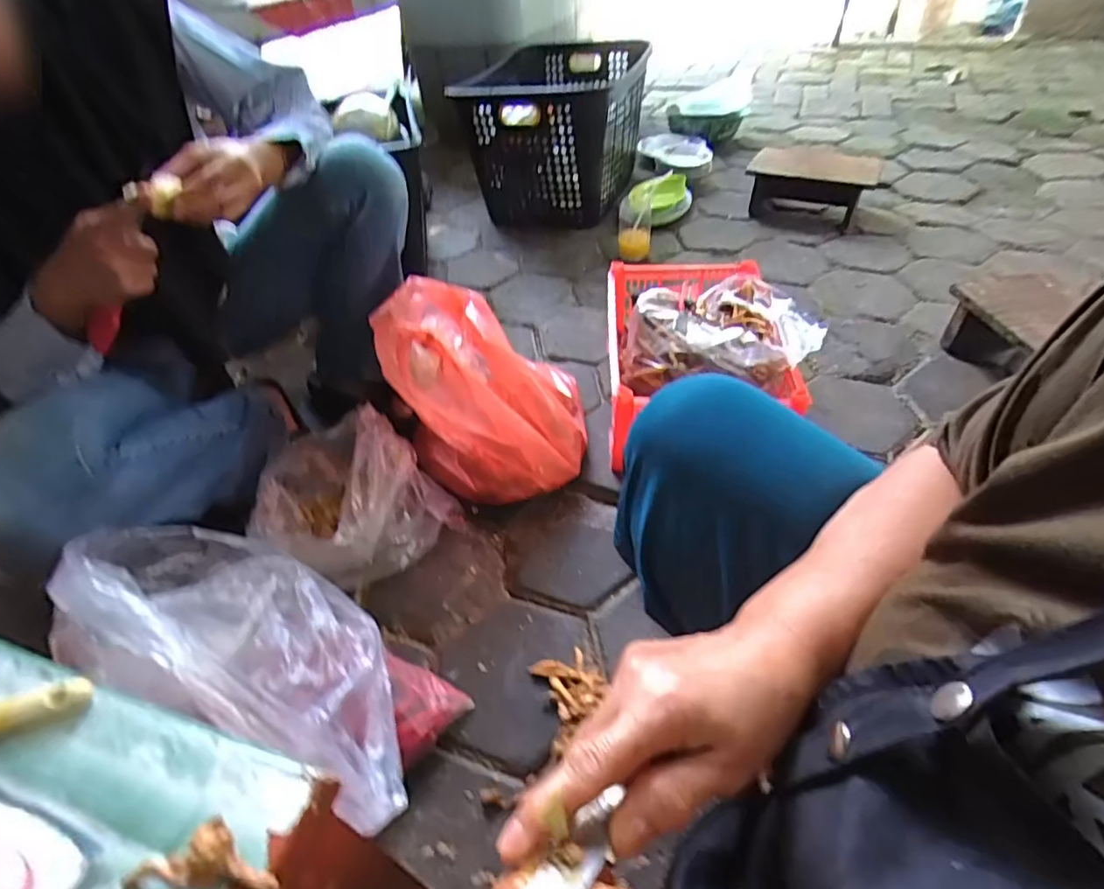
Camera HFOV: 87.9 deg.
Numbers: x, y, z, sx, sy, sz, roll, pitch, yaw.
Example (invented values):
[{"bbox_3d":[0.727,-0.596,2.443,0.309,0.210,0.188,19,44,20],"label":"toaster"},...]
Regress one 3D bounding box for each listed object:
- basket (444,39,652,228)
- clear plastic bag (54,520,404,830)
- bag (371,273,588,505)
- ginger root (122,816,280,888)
[{"bbox_3d":[0.022,-0.858,1.580,0.405,0.361,0.565,6,46,11],"label":"basket"},{"bbox_3d":[-0.256,0.173,0.518,0.305,0.227,0.180,17,50,21],"label":"clear plastic bag"},{"bbox_3d":[-0.096,-0.093,0.892,0.278,0.277,0.269,1,46,6],"label":"bag"},{"bbox_3d":[-0.177,0.209,0.291,0.075,0.018,0.029,-4,45,2],"label":"ginger root"}]

